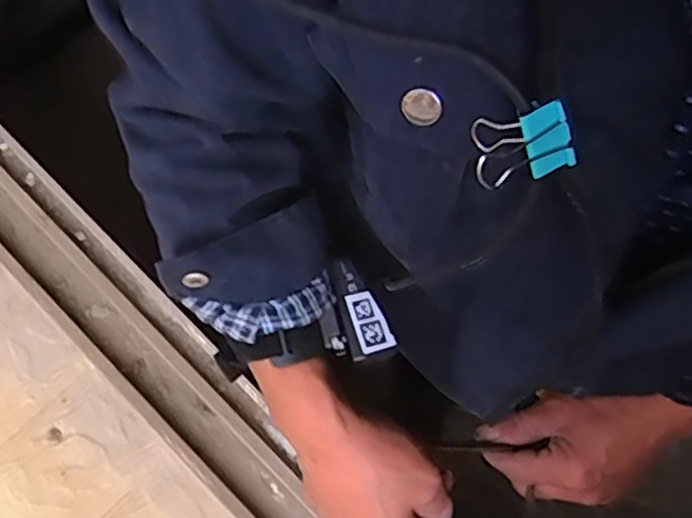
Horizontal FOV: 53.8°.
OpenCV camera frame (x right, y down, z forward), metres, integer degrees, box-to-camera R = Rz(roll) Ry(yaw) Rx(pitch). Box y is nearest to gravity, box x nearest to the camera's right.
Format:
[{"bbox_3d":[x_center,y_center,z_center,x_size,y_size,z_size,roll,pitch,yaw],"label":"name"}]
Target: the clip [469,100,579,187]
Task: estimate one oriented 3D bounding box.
[{"bbox_3d":[0.061,-0.043,0.251,0.036,0.029,0.026,-31,122,7],"label":"clip"}]

